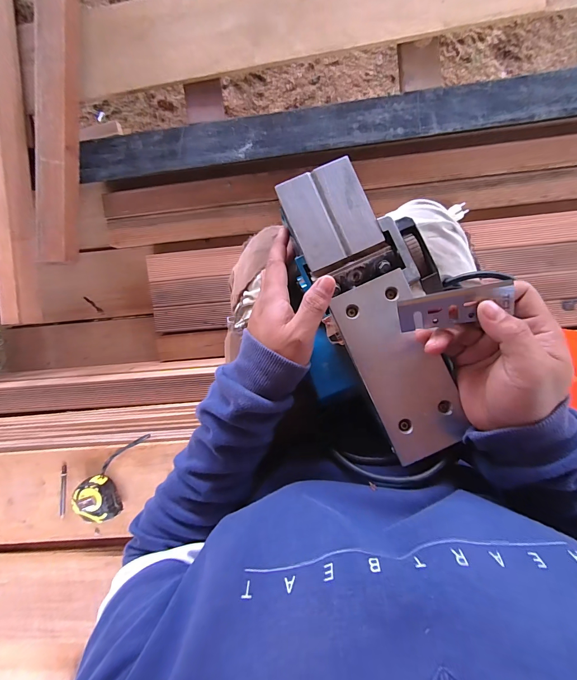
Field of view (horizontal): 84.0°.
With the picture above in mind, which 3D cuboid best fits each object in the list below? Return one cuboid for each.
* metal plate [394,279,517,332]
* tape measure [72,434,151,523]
[{"bbox_3d":[0.128,-0.025,0.250,0.078,0.004,0.028,-9,113,20],"label":"metal plate"},{"bbox_3d":[-0.330,0.253,0.602,0.083,0.037,0.180,27,83,1],"label":"tape measure"}]

